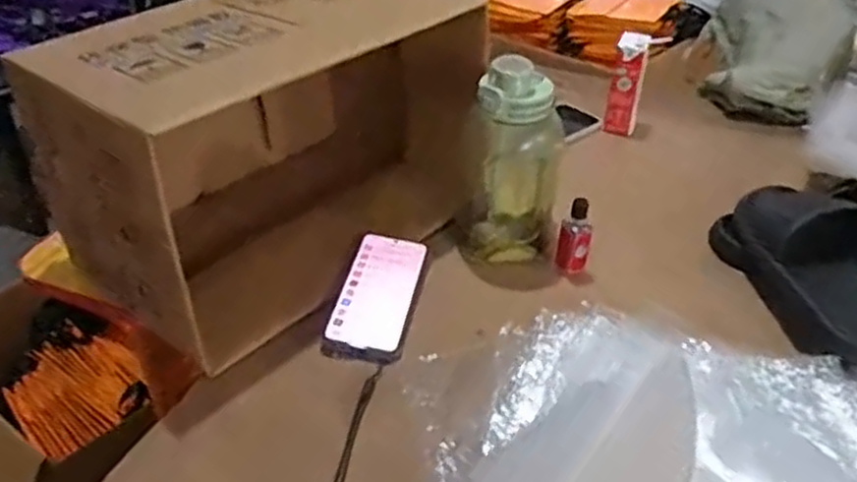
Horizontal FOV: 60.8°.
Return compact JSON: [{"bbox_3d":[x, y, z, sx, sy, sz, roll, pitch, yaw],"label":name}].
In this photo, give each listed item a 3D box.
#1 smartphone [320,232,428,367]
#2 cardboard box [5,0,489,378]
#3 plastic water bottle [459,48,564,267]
[{"bbox_3d":[-0.051,0.056,0.760,0.078,0.008,0.176,15,42,1],"label":"smartphone"},{"bbox_3d":[-0.184,-0.123,0.841,0.445,0.280,0.270,-31,46,-34],"label":"cardboard box"},{"bbox_3d":[0.086,-0.076,0.770,0.100,0.211,0.073,3,37,5],"label":"plastic water bottle"}]

